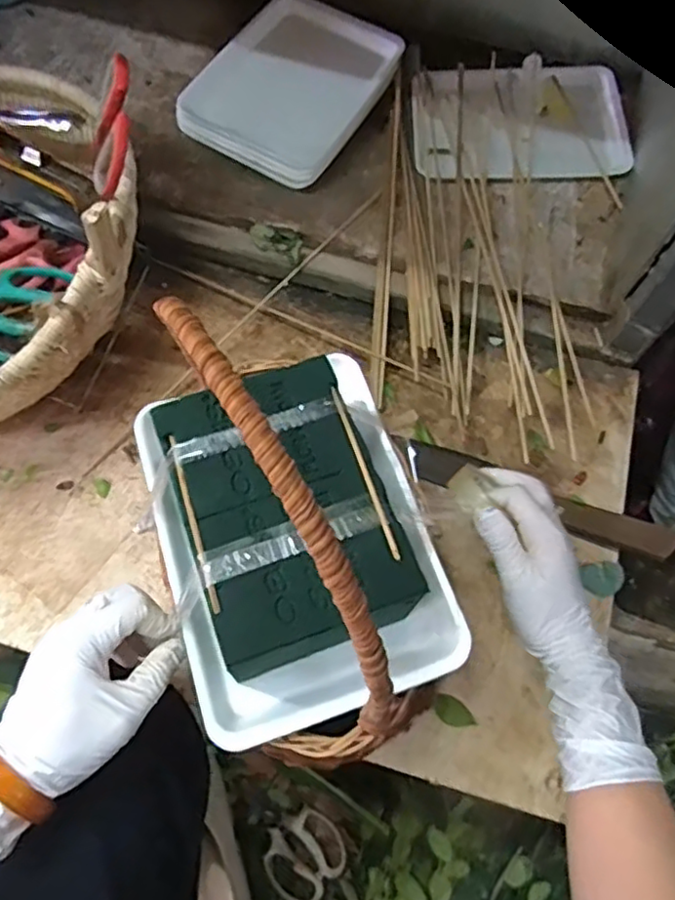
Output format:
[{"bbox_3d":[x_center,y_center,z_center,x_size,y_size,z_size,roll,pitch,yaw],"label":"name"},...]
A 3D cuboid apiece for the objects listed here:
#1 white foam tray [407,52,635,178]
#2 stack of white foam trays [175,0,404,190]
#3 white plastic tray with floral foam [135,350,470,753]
[{"bbox_3d":[0.195,-0.358,0.694,0.225,0.013,0.152,-3,67,-2],"label":"white foam tray"},{"bbox_3d":[-0.042,-0.400,0.691,0.169,0.036,0.246,27,69,10],"label":"stack of white foam trays"},{"bbox_3d":[-0.026,0.045,0.381,0.159,0.085,0.216,-17,69,-8],"label":"white plastic tray with floral foam"}]

